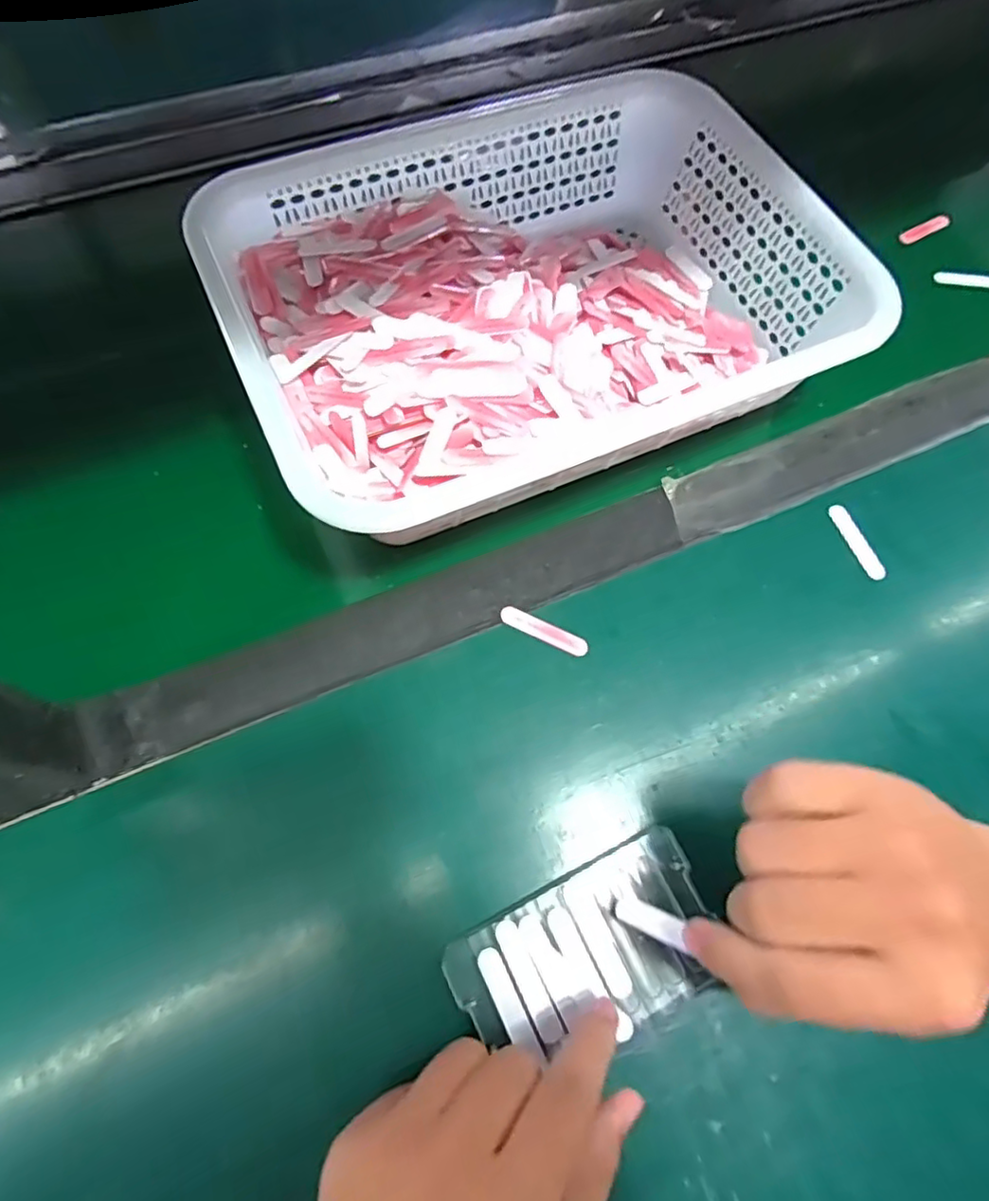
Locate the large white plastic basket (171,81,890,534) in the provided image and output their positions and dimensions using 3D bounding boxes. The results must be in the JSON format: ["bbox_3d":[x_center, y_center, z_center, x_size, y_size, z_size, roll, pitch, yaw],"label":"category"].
[{"bbox_3d":[0.021,-0.187,0.389,0.355,0.075,0.255,-21,70,-11],"label":"large white plastic basket"}]

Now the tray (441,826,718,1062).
[{"bbox_3d":[0.044,0.160,0.277,0.118,0.009,0.066,-24,71,-12],"label":"tray"}]

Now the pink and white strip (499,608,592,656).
[{"bbox_3d":[0.028,0.017,0.343,0.051,0.004,0.012,24,68,7],"label":"pink and white strip"}]

